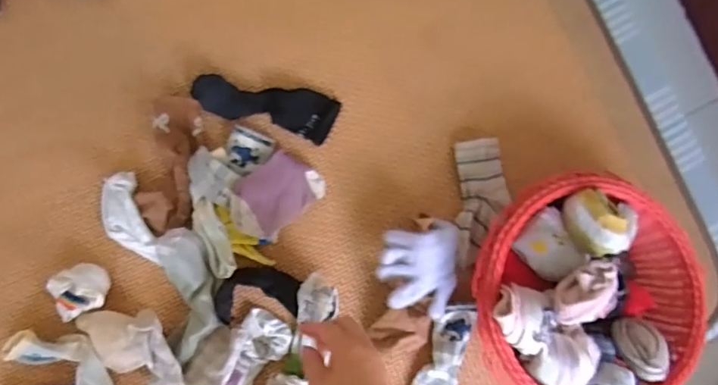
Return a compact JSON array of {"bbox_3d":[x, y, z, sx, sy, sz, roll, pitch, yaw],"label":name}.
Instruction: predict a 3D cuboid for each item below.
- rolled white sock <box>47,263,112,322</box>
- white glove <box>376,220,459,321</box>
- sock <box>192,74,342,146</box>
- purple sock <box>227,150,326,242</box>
[{"bbox_3d":[-0.328,0.115,0.596,0.064,0.033,0.053,-30,90,-8],"label":"rolled white sock"},{"bbox_3d":[0.076,0.088,0.597,0.096,0.035,0.109,9,85,-6],"label":"white glove"},{"bbox_3d":[-0.119,-0.115,0.640,0.179,0.021,0.062,17,84,-5],"label":"sock"},{"bbox_3d":[-0.105,0.003,0.618,0.116,0.042,0.079,-43,92,-7],"label":"purple sock"}]

